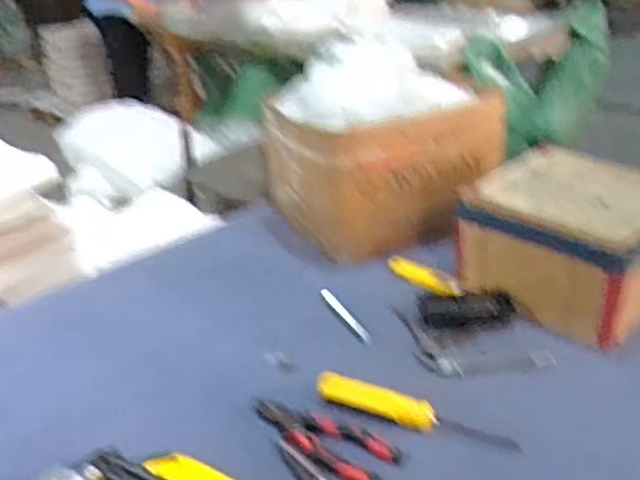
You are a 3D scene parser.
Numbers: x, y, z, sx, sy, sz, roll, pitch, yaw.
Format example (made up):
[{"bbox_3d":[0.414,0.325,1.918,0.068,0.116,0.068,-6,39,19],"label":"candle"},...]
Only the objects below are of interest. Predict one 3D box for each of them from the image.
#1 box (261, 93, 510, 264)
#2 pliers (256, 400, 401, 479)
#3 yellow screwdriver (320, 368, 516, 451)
[{"bbox_3d":[0.099,-0.120,0.982,0.285,0.184,0.224,-16,29,-24],"label":"box"},{"bbox_3d":[-0.003,0.182,0.607,0.151,0.010,0.050,16,32,33],"label":"pliers"},{"bbox_3d":[0.089,0.167,0.620,0.193,0.023,0.024,16,33,12],"label":"yellow screwdriver"}]

